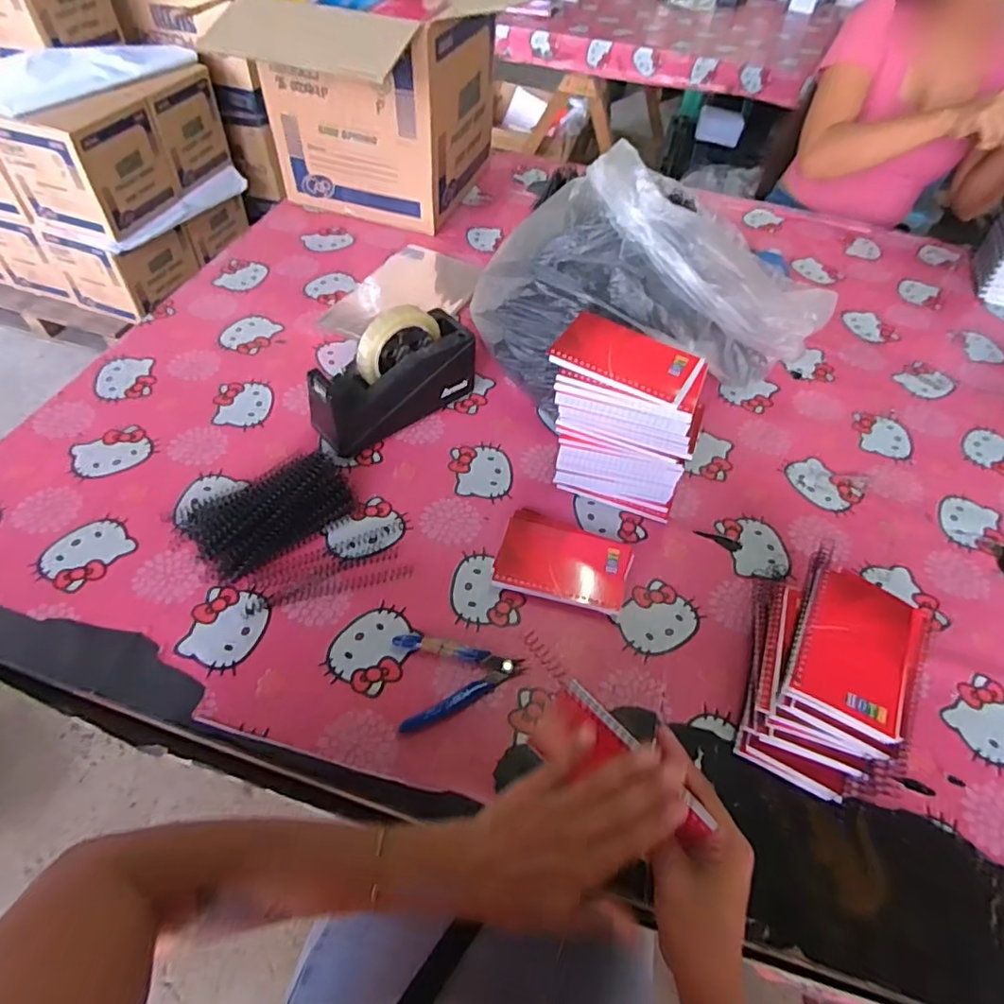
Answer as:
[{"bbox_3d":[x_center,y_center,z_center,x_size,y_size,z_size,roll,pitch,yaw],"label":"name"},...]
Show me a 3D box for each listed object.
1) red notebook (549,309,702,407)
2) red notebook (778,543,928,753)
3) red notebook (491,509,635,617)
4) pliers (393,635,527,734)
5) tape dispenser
[{"bbox_3d":[0.122,-0.143,0.573,0.137,0.008,0.091,27,56,15],"label":"red notebook"},{"bbox_3d":[0.300,0.118,0.492,0.090,0.016,0.145,27,56,16],"label":"red notebook"},{"bbox_3d":[0.065,0.064,0.613,0.134,0.020,0.090,15,53,7],"label":"red notebook"},{"bbox_3d":[-0.039,0.157,0.539,0.114,0.012,0.083,-8,54,-10],"label":"pliers"},{"bbox_3d":[-0.128,-0.151,0.696,0.204,0.127,0.067,-34,62,-26],"label":"tape dispenser"}]

